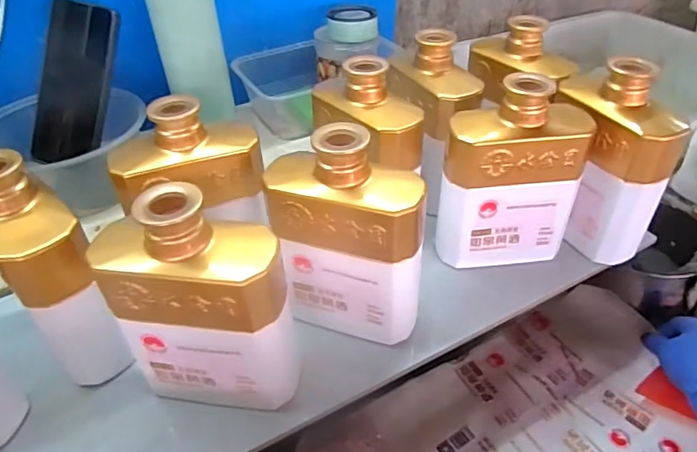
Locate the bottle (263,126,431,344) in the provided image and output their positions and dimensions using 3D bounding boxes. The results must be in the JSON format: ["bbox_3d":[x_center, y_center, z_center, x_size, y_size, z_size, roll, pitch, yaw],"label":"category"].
[{"bbox_3d":[-0.003,0.010,0.371,0.115,0.154,0.048,11,43,10],"label":"bottle"}]

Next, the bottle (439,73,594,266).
[{"bbox_3d":[0.138,-0.040,0.429,0.117,0.153,0.050,-3,42,-5],"label":"bottle"}]

